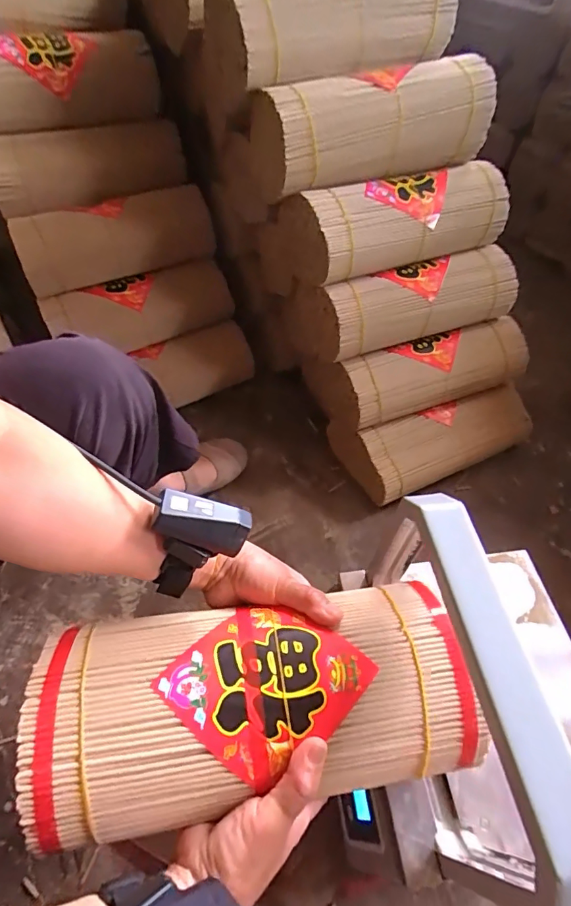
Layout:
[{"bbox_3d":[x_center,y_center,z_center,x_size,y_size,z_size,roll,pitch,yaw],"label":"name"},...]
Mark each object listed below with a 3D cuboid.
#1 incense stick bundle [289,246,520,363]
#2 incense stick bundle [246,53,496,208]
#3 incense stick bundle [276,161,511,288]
[{"bbox_3d":[0.197,-0.256,0.715,0.337,0.116,0.148,-17,56,-12],"label":"incense stick bundle"},{"bbox_3d":[0.121,-0.452,0.610,0.335,0.110,0.148,-12,55,-9],"label":"incense stick bundle"},{"bbox_3d":[0.164,-0.357,0.663,0.342,0.109,0.143,-20,56,-14],"label":"incense stick bundle"}]

